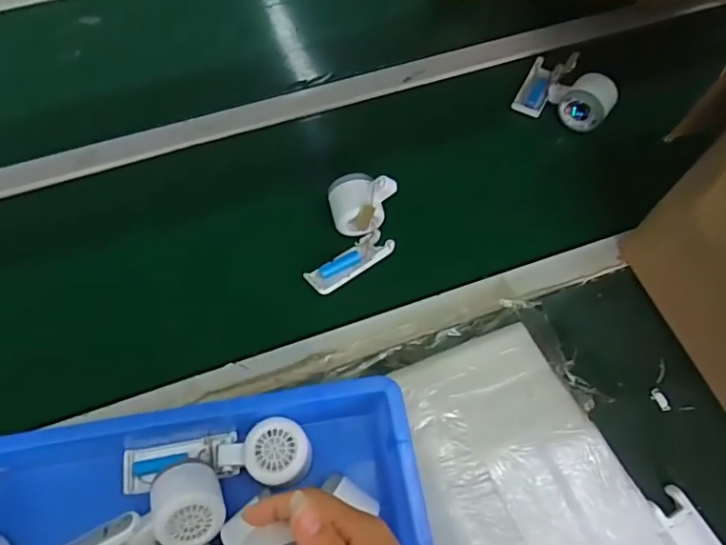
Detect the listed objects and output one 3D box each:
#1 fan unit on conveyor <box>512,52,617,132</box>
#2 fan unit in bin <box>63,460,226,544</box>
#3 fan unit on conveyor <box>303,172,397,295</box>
[{"bbox_3d":[0.279,-0.250,0.741,0.119,0.053,0.103,26,65,11],"label":"fan unit on conveyor"},{"bbox_3d":[-0.203,0.218,0.468,0.164,0.048,0.070,-17,65,-10],"label":"fan unit in bin"},{"bbox_3d":[-0.009,-0.045,0.622,0.085,0.063,0.142,14,63,6],"label":"fan unit on conveyor"}]

